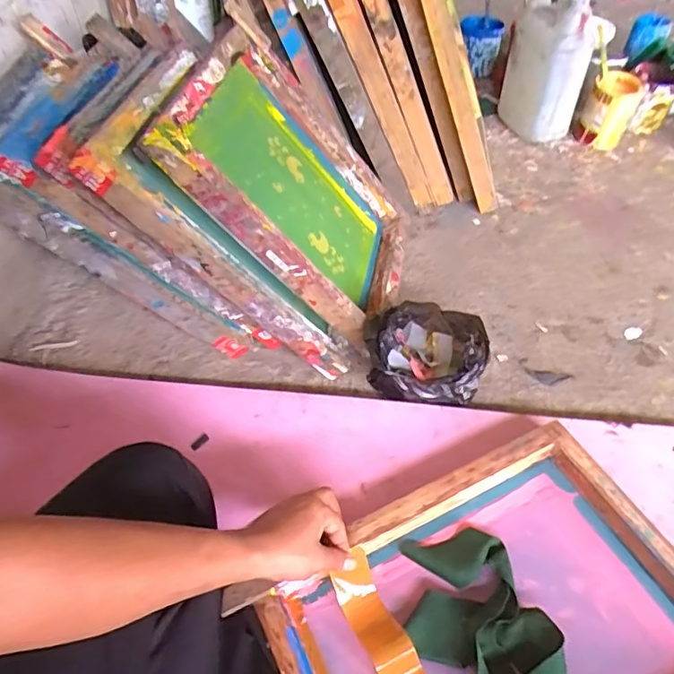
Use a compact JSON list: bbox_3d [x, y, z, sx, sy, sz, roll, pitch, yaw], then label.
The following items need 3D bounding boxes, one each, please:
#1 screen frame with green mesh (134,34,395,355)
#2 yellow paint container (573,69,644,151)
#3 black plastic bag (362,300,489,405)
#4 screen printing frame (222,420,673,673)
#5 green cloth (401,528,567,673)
[{"bbox_3d":[-0.061,-0.236,0.869,0.056,0.444,0.359,-21,39,35],"label":"screen frame with green mesh"},{"bbox_3d":[0.617,-0.514,1.231,0.113,0.141,0.105,24,53,19],"label":"yellow paint container"},{"bbox_3d":[0.133,0.023,0.821,0.174,0.114,0.141,9,49,7],"label":"black plastic bag"},{"bbox_3d":[0.178,0.321,0.576,0.449,0.055,0.342,-22,51,-16],"label":"screen printing frame"},{"bbox_3d":[0.158,0.319,0.599,0.147,0.042,0.201,-4,49,-3],"label":"green cloth"}]

